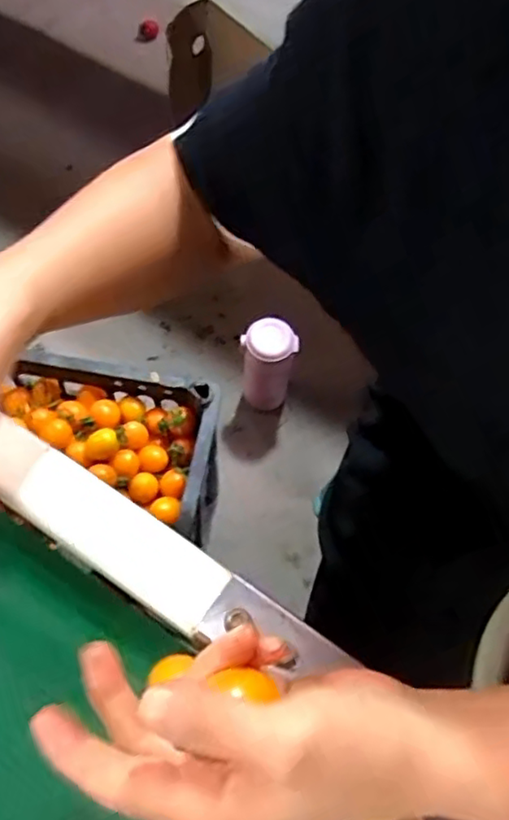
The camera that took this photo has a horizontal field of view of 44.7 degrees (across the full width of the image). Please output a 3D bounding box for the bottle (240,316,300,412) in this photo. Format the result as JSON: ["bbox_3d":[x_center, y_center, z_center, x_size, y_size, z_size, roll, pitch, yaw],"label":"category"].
[{"bbox_3d":[0.017,-0.059,0.865,0.070,0.144,0.061,-9,66,-5],"label":"bottle"}]

